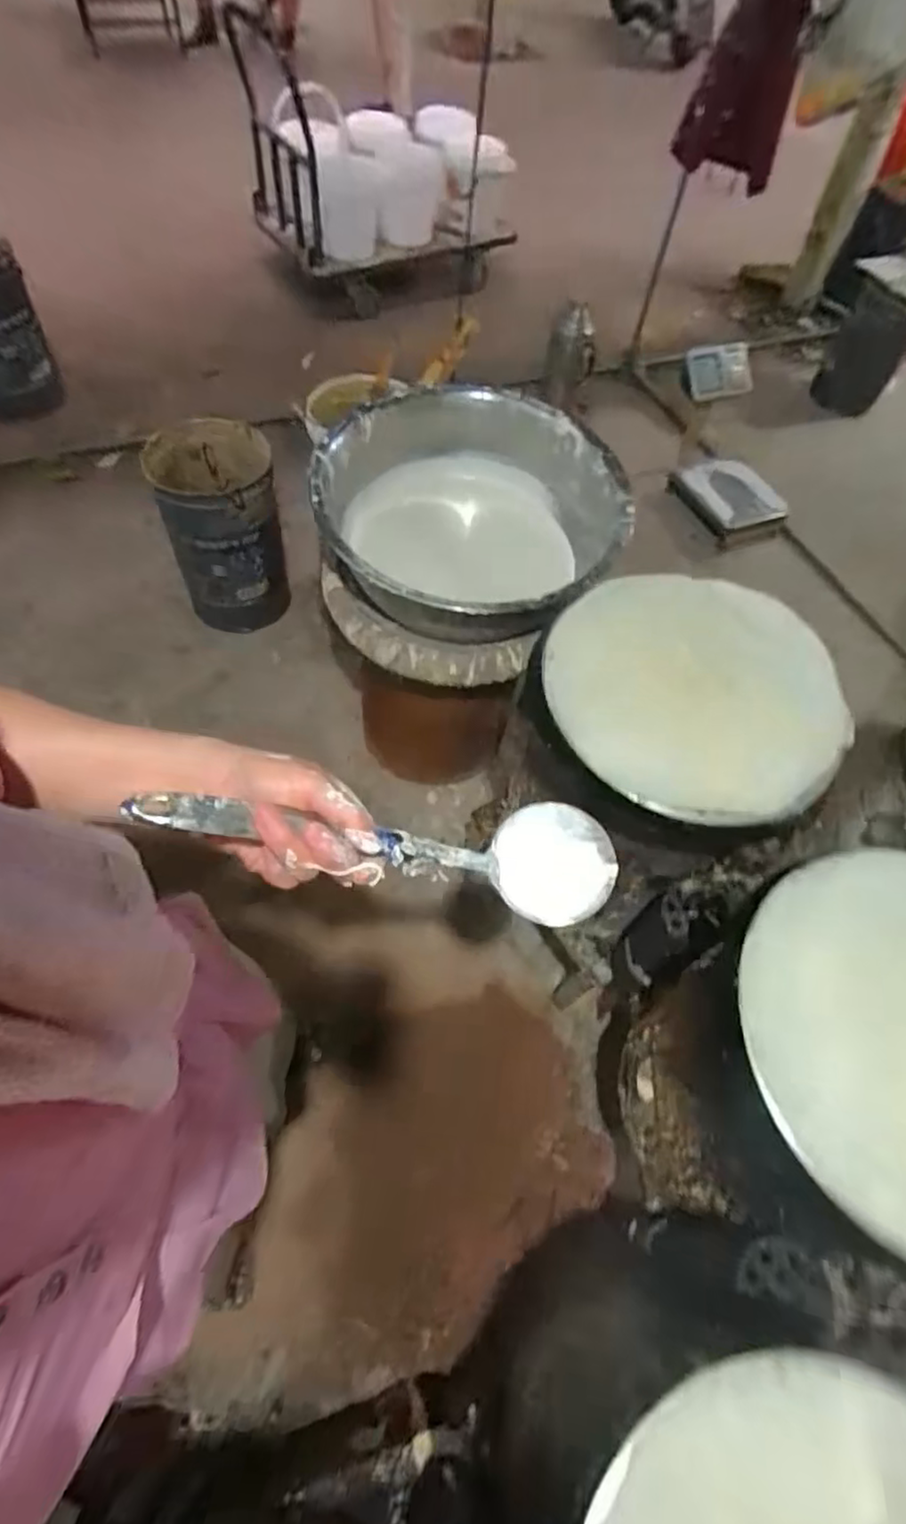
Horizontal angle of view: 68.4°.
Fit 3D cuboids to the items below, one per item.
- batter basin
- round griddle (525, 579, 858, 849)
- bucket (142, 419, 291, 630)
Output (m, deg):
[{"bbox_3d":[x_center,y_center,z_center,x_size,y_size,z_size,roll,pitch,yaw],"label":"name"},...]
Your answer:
[{"bbox_3d":[0.020,-0.435,1.229,0.525,0.198,0.529,2,59,-3],"label":"batter basin"},{"bbox_3d":[0.294,-0.082,0.867,0.380,0.085,0.358,2,59,-3],"label":"round griddle"},{"bbox_3d":[-0.579,-0.602,1.700,0.277,0.395,0.352,-16,63,-15],"label":"bucket"}]

